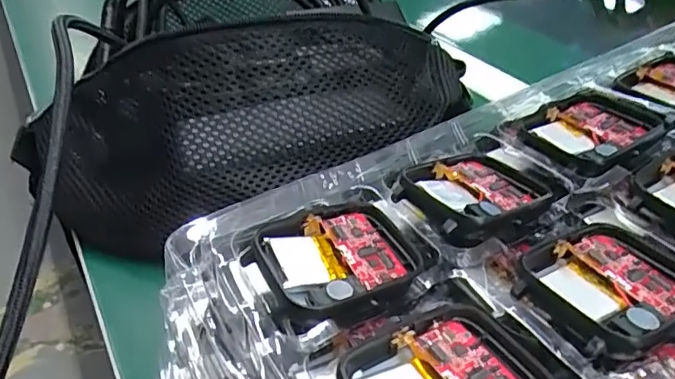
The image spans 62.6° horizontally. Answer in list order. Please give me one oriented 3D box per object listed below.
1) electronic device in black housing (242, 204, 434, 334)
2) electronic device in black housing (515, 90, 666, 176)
[{"bbox_3d":[0.003,0.019,0.162,0.051,0.010,0.038,-22,41,-24],"label":"electronic device in black housing"},{"bbox_3d":[0.095,-0.023,0.205,0.050,0.007,0.039,-22,41,-25],"label":"electronic device in black housing"}]

